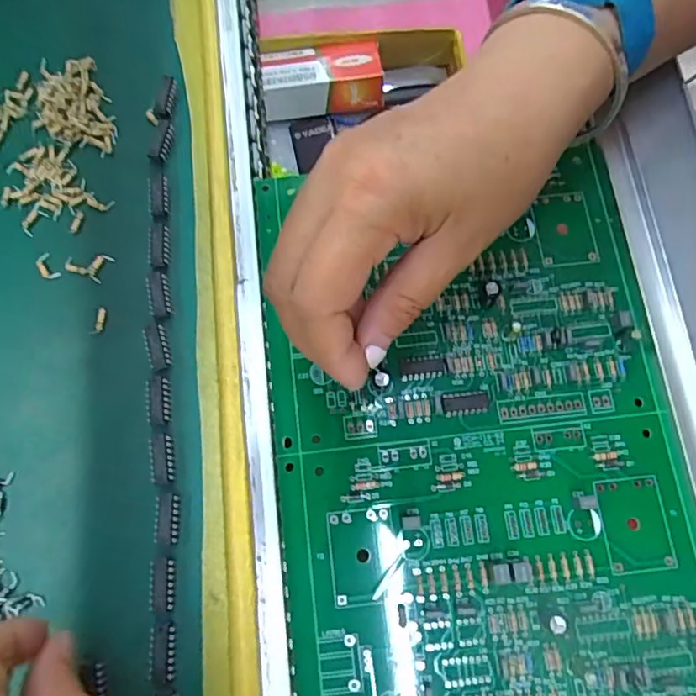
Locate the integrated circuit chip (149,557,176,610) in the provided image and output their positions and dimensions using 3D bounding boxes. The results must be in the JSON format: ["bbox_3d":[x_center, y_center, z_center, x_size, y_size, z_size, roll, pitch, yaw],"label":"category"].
[{"bbox_3d":[-0.069,0.087,0.213,0.008,0.004,0.018,-1,74,0],"label":"integrated circuit chip"}]

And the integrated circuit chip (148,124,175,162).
[{"bbox_3d":[-0.086,-0.095,0.266,0.008,0.004,0.020,8,74,1],"label":"integrated circuit chip"}]

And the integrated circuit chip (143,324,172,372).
[{"bbox_3d":[-0.079,0.000,0.238,0.009,0.005,0.019,-17,74,-4],"label":"integrated circuit chip"}]

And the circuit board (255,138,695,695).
[{"bbox_3d":[0.053,0.041,0.242,0.166,0.011,0.246,-6,75,-3],"label":"circuit board"}]

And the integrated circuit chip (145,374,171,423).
[{"bbox_3d":[-0.077,0.021,0.232,0.010,0.005,0.019,-6,74,-1],"label":"integrated circuit chip"}]

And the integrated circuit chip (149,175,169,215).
[{"bbox_3d":[-0.084,-0.068,0.257,0.008,0.004,0.020,-8,74,-1],"label":"integrated circuit chip"}]

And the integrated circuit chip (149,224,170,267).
[{"bbox_3d":[-0.082,-0.045,0.250,0.009,0.004,0.020,-5,74,-1],"label":"integrated circuit chip"}]

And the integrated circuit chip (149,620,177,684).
[{"bbox_3d":[-0.066,0.109,0.206,0.009,0.004,0.019,-3,74,0],"label":"integrated circuit chip"}]

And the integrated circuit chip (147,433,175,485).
[{"bbox_3d":[-0.073,0.044,0.226,0.009,0.007,0.018,-8,74,-1],"label":"integrated circuit chip"}]

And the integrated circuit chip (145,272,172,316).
[{"bbox_3d":[-0.080,-0.023,0.244,0.009,0.004,0.020,-13,74,-3],"label":"integrated circuit chip"}]

